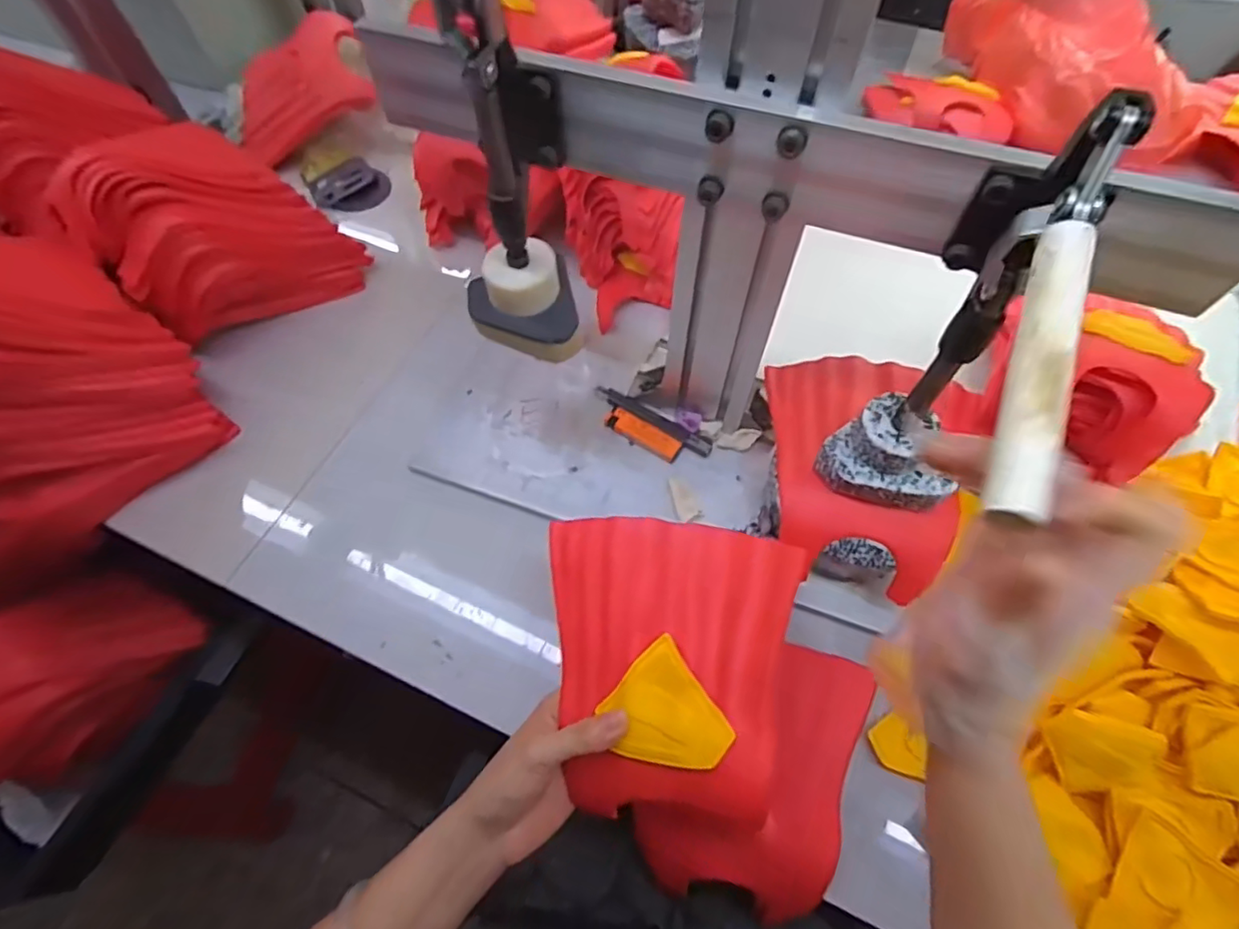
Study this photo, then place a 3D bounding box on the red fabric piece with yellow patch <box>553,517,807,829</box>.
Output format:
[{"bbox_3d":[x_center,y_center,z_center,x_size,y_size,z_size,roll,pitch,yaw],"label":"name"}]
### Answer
[{"bbox_3d":[0.031,0.133,0.387,0.167,0.061,0.177,6,62,4],"label":"red fabric piece with yellow patch"}]

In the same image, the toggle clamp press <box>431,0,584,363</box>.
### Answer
[{"bbox_3d":[-0.075,-0.192,0.340,0.084,0.280,0.108,-10,62,-4],"label":"toggle clamp press"}]

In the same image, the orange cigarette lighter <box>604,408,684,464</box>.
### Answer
[{"bbox_3d":[0.023,-0.031,0.573,0.080,0.012,0.024,31,67,16],"label":"orange cigarette lighter"}]

